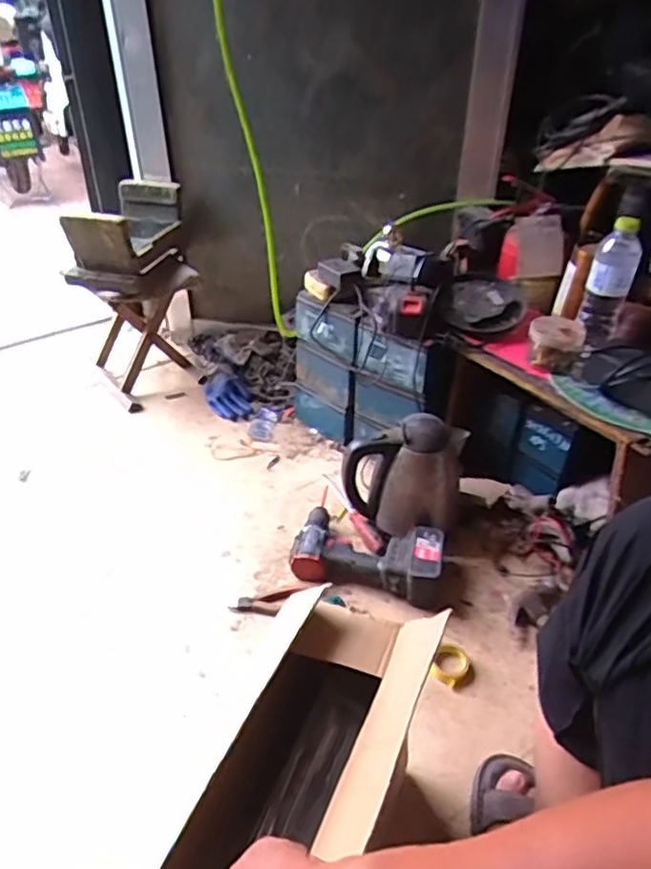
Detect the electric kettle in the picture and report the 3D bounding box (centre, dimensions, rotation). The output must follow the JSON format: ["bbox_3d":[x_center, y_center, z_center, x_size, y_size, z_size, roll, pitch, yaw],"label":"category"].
[{"bbox_3d":[0.133,0.068,1.085,0.200,0.203,0.123,4,38,8],"label":"electric kettle"}]

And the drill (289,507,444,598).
[{"bbox_3d":[0.072,0.193,1.054,0.242,0.065,0.145,11,39,14],"label":"drill"}]

